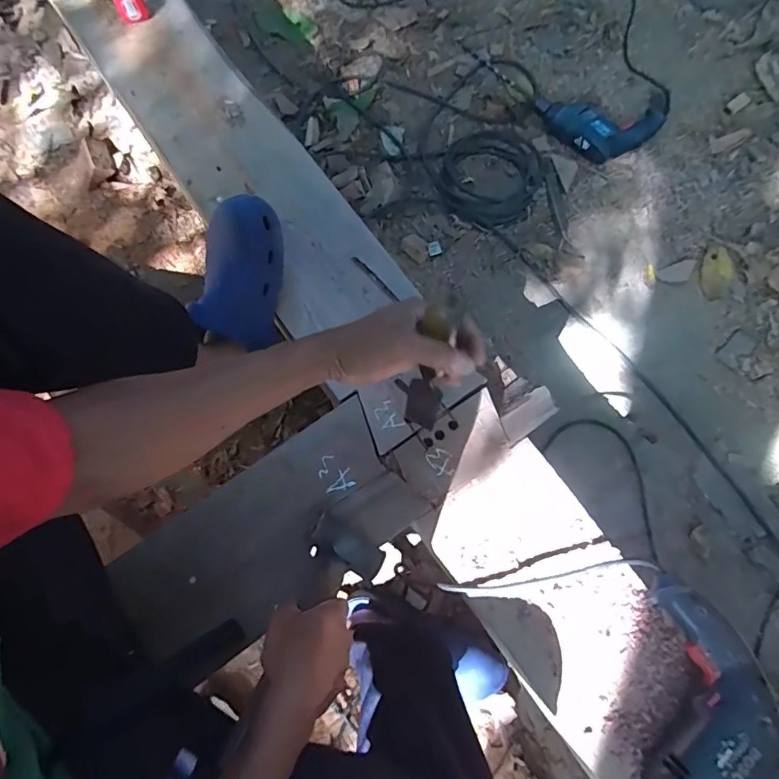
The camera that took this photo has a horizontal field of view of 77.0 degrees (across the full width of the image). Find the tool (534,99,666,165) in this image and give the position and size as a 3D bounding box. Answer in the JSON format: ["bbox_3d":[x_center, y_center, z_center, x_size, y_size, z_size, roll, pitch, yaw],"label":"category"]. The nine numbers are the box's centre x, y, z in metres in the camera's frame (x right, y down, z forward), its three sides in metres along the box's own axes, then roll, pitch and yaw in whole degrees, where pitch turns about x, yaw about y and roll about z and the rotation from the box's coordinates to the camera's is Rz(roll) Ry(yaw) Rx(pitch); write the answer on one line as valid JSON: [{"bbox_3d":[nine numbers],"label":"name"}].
[{"bbox_3d":[0.442,-0.536,1.018,0.270,0.052,0.134,1,76,1],"label":"tool"}]

